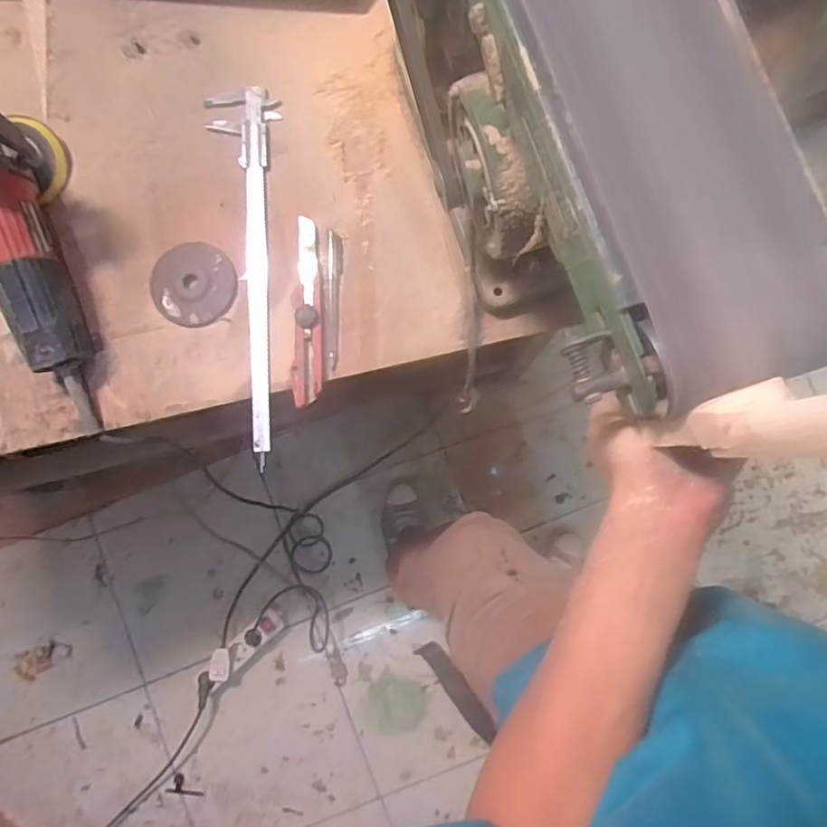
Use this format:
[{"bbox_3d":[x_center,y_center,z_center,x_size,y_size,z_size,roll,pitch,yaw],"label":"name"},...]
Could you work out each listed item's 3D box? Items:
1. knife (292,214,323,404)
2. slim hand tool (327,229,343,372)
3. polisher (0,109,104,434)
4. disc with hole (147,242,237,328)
[{"bbox_3d":[-0.106,-0.103,0.577,0.029,0.012,0.188,-1,85,2],"label":"knife"},{"bbox_3d":[-0.081,-0.117,0.586,0.014,0.008,0.141,0,85,2],"label":"slim hand tool"},{"bbox_3d":[-0.360,-0.144,0.523,0.122,0.167,0.288,-30,84,-1],"label":"polisher"},{"bbox_3d":[-0.231,-0.136,0.599,0.087,0.007,0.086,0,85,2],"label":"disc with hole"}]

